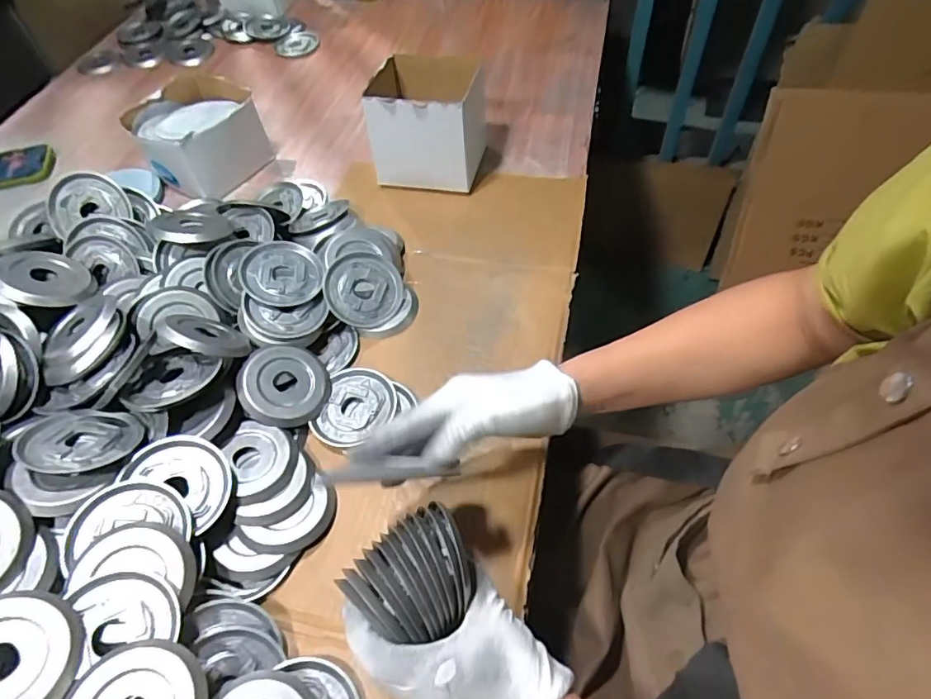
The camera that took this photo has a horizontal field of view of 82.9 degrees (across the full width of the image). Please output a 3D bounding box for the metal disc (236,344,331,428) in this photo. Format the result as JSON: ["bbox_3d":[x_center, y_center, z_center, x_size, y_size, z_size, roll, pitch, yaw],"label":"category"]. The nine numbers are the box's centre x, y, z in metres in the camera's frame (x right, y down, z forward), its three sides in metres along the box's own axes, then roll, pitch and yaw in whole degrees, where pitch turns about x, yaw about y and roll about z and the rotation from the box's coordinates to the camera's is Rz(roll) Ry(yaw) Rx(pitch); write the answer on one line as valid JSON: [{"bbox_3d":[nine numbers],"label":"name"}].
[{"bbox_3d":[-0.174,0.033,0.510,0.082,0.016,0.084,14,60,-26],"label":"metal disc"}]

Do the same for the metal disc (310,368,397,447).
[{"bbox_3d":[-0.105,0.057,0.513,0.072,0.010,0.084,9,56,11],"label":"metal disc"}]

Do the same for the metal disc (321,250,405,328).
[{"bbox_3d":[-0.112,-0.066,0.582,0.083,0.012,0.084,4,77,-16],"label":"metal disc"}]

